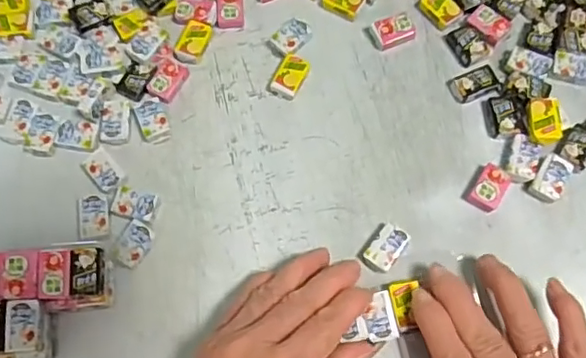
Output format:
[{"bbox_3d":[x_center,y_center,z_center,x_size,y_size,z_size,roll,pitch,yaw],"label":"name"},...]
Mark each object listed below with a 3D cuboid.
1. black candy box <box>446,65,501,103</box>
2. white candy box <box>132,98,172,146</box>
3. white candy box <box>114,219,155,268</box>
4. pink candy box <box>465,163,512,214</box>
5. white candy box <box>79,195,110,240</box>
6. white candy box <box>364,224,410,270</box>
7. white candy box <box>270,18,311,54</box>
[{"bbox_3d":[0.114,-0.060,0.363,0.030,0.007,0.018,-19,72,-4],"label":"black candy box"},{"bbox_3d":[-0.087,-0.038,0.360,0.017,0.006,0.031,-21,72,-5],"label":"white candy box"},{"bbox_3d":[-0.091,0.038,0.335,0.016,0.006,0.026,20,74,8],"label":"white candy box"},{"bbox_3d":[0.115,0.006,0.340,0.018,0.010,0.025,30,75,11],"label":"pink candy box"},{"bbox_3d":[-0.116,0.022,0.338,0.017,0.004,0.025,-8,72,-1],"label":"white candy box"},{"bbox_3d":[0.054,0.038,0.331,0.017,0.009,0.027,37,77,13],"label":"white candy box"},{"bbox_3d":[-0.001,-0.093,0.378,0.018,0.007,0.025,43,78,14],"label":"white candy box"}]

